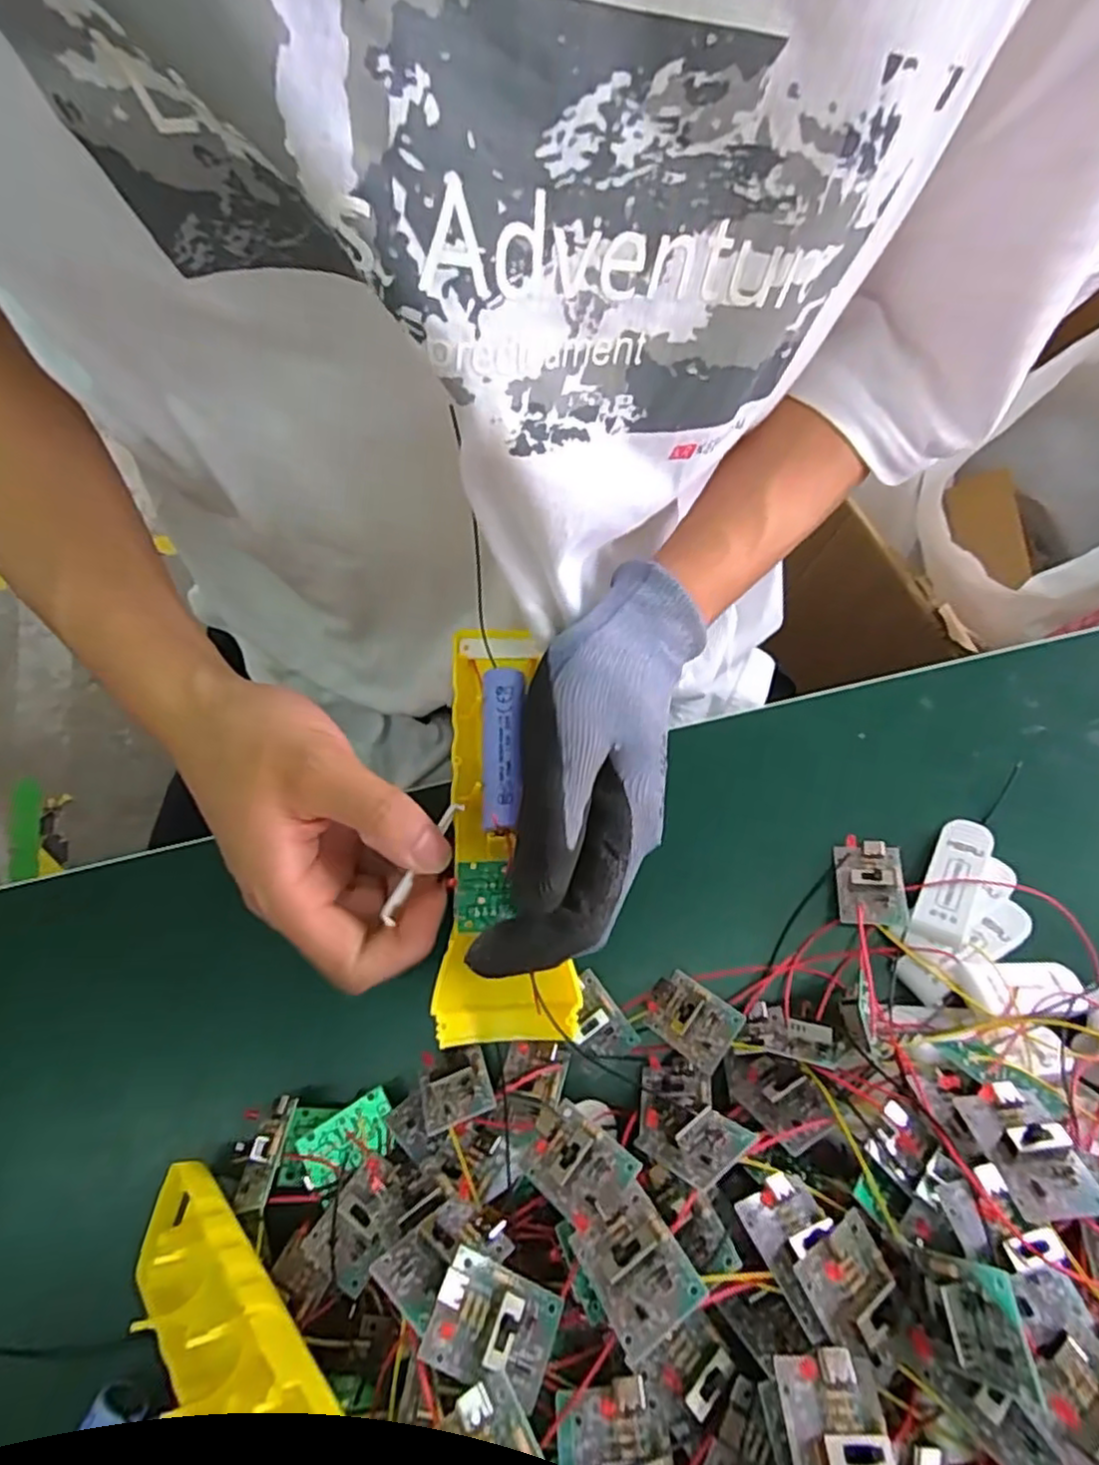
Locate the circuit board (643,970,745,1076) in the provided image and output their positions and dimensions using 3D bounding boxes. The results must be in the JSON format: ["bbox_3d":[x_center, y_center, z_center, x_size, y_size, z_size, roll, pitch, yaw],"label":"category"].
[{"bbox_3d":[0.057,0.114,0.276,0.035,0.011,0.026,26,75,42],"label":"circuit board"}]

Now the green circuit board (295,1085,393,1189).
[{"bbox_3d":[-0.074,0.151,0.255,0.035,0.005,0.021,-24,73,-27],"label":"green circuit board"}]

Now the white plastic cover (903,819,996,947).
[{"bbox_3d":[0.171,0.062,0.292,0.020,0.007,0.059,23,63,28],"label":"white plastic cover"}]

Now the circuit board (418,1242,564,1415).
[{"bbox_3d":[-0.014,0.162,0.188,0.035,0.012,0.025,22,52,4],"label":"circuit board"}]

